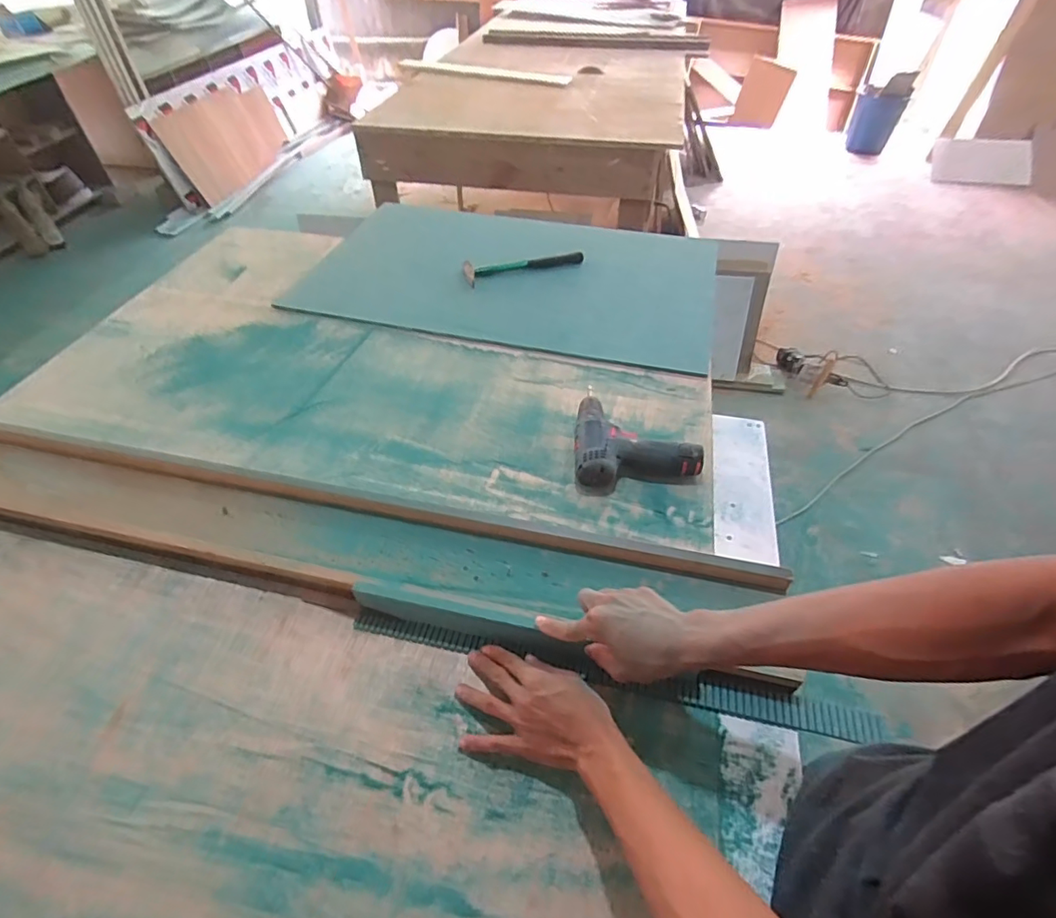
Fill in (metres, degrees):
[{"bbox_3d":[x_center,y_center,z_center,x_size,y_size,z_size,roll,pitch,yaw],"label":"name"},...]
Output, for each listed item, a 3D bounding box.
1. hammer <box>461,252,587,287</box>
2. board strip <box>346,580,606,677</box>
[{"bbox_3d":[-0.008,-0.431,1.210,0.279,0.044,0.037,-12,49,-13],"label":"hammer"},{"bbox_3d":[-0.062,0.187,0.615,0.283,0.055,0.023,14,48,5],"label":"board strip"}]

